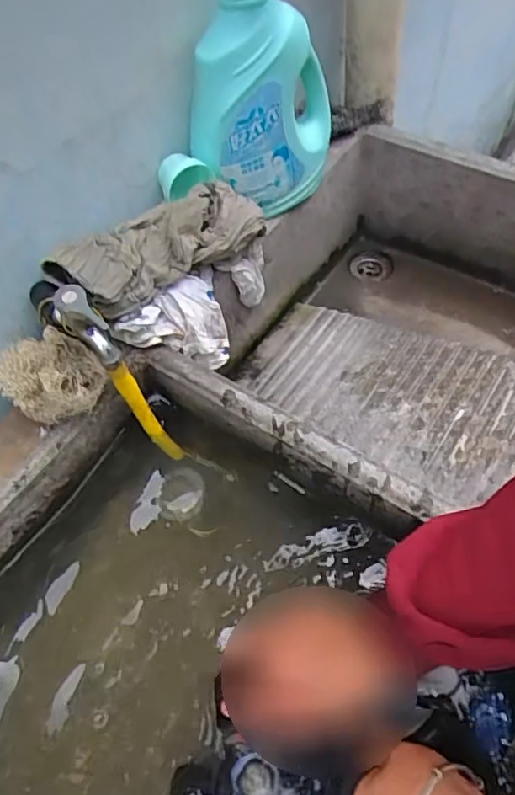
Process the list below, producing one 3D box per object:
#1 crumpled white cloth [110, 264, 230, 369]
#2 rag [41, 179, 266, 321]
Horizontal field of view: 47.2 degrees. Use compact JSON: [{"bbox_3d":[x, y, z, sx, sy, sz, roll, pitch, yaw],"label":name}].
[{"bbox_3d":[-0.094,-0.088,0.671,0.113,0.091,0.088,-10,55,-1],"label":"crumpled white cloth"},{"bbox_3d":[-0.095,-0.165,0.628,0.238,0.065,0.071,-38,60,-19],"label":"rag"}]

